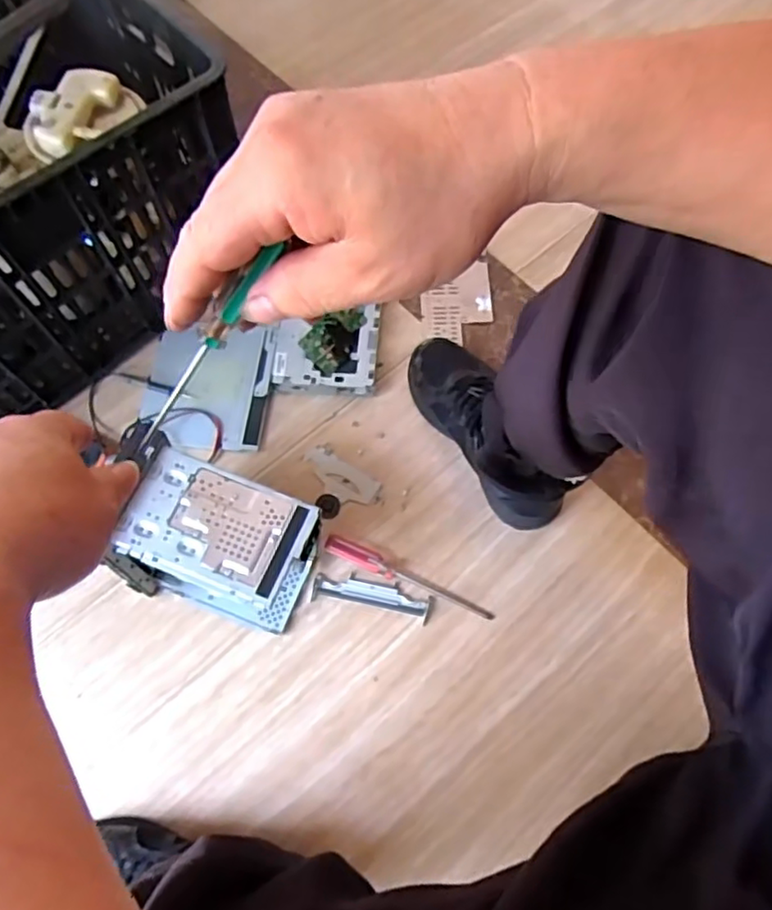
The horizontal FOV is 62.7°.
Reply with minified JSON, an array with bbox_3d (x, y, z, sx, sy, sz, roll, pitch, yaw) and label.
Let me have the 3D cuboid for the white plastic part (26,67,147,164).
[{"bbox_3d":[-0.302,-0.340,0.632,0.116,0.033,0.079,-29,70,-11],"label":"white plastic part"}]

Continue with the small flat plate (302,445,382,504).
[{"bbox_3d":[-0.055,0.026,0.763,0.099,0.004,0.045,35,72,14],"label":"small flat plate"}]

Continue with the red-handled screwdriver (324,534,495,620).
[{"bbox_3d":[0.025,0.135,0.708,0.198,0.017,0.023,21,69,9],"label":"red-handled screwdriver"}]

